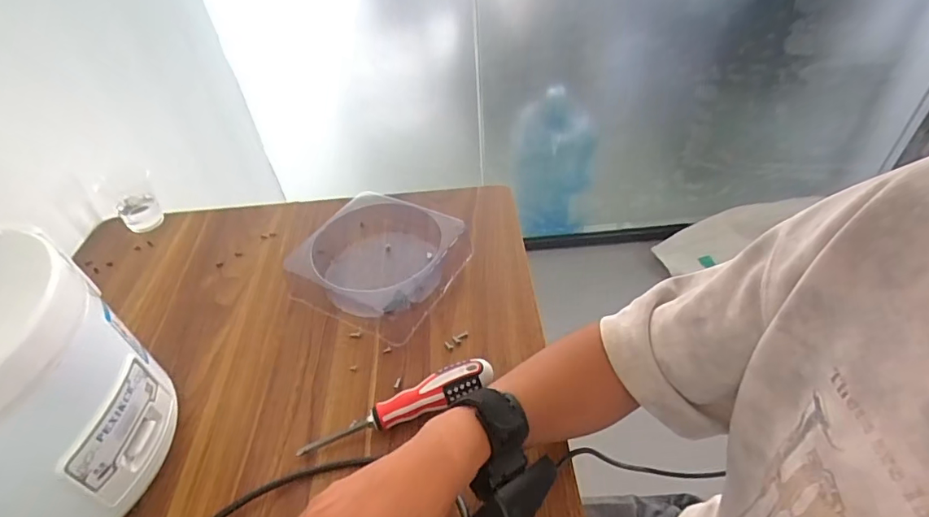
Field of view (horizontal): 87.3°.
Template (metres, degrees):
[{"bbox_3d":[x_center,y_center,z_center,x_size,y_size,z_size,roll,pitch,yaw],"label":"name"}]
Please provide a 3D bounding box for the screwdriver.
[{"bbox_3d":[-0.059,0.139,0.448,0.180,0.036,0.030,-19,44,-13],"label":"screwdriver"}]

